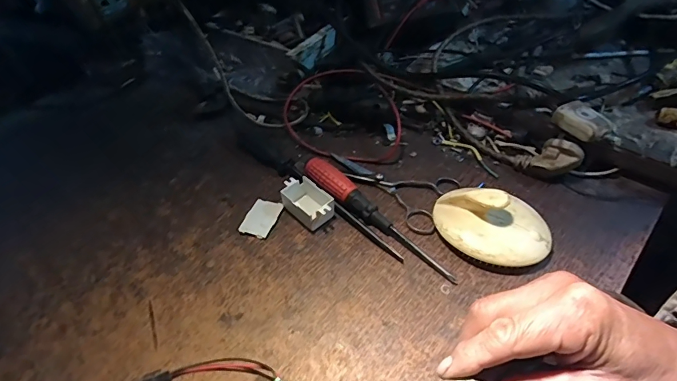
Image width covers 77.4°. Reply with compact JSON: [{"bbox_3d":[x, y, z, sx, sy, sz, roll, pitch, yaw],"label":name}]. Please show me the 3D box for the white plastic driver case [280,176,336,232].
[{"bbox_3d":[-0.025,0.011,0.371,0.032,0.021,0.051,-33,53,-27],"label":"white plastic driver case"}]

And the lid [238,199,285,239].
[{"bbox_3d":[-0.068,0.024,0.372,0.026,0.005,0.038,15,48,16],"label":"lid"}]

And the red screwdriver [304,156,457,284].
[{"bbox_3d":[0.030,0.019,0.359,0.164,0.024,0.021,34,56,30],"label":"red screwdriver"}]

